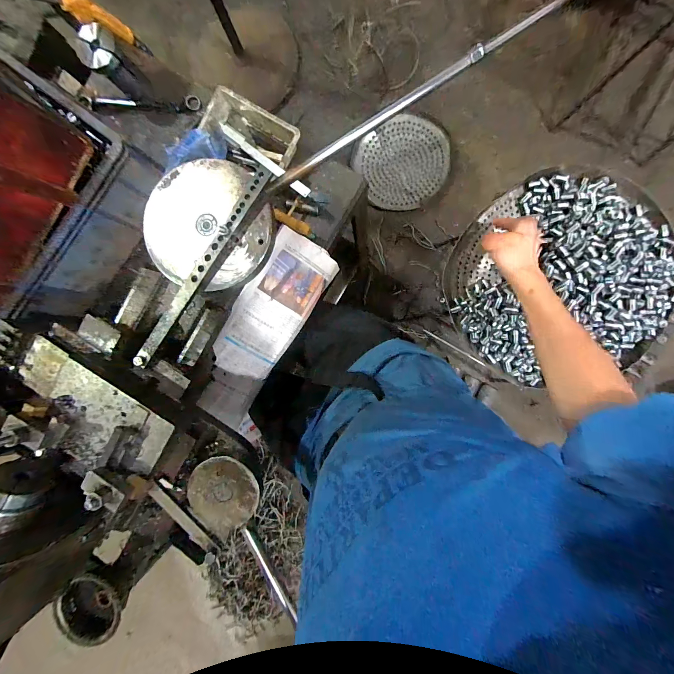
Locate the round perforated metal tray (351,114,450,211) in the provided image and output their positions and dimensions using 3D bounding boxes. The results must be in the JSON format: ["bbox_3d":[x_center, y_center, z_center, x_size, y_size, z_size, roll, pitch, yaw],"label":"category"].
[{"bbox_3d":[0.272,-0.714,1.262,0.351,0.038,0.346,0,91,6],"label":"round perforated metal tray"}]

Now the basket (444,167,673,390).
[{"bbox_3d":[0.407,-0.111,0.559,0.385,0.071,0.361,0,91,6],"label":"basket"}]

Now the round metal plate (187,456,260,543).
[{"bbox_3d":[-0.157,0.217,0.421,0.099,0.009,0.098,0,91,6],"label":"round metal plate"}]

